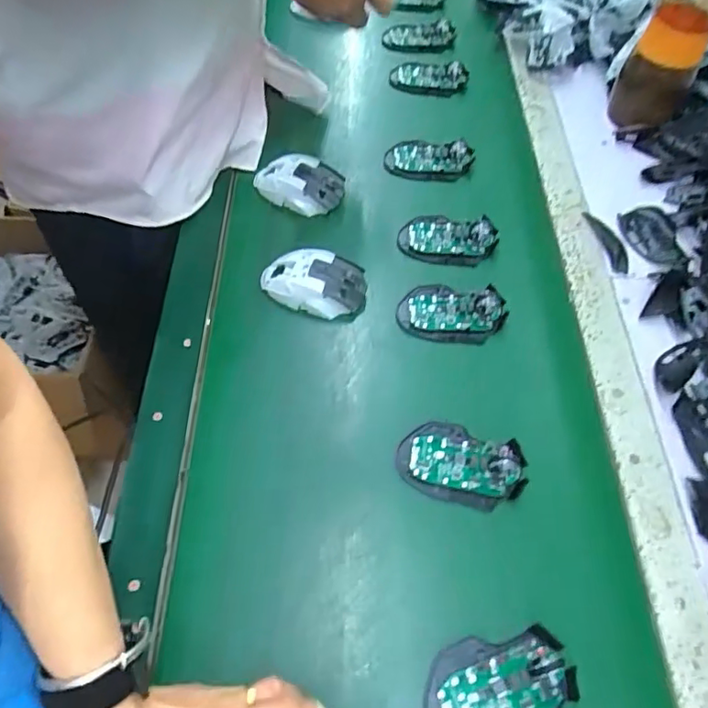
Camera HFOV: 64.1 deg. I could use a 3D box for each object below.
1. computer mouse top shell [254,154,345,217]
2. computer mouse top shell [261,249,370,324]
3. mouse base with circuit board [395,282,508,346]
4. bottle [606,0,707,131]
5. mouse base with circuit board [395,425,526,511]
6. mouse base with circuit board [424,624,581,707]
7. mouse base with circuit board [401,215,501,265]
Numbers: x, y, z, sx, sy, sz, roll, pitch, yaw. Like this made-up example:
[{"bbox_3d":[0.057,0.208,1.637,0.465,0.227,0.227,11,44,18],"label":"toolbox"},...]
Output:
[{"bbox_3d":[-0.069,-0.213,0.704,0.115,0.032,0.069,24,60,12],"label":"computer mouse top shell"},{"bbox_3d":[-0.044,-0.080,0.619,0.118,0.035,0.065,13,58,6],"label":"computer mouse top shell"},{"bbox_3d":[0.105,-0.045,0.611,0.111,0.020,0.066,15,58,2],"label":"mouse base with circuit board"},{"bbox_3d":[0.402,-0.394,0.716,0.086,0.243,0.068,28,59,10],"label":"bottle"},{"bbox_3d":[0.099,0.100,0.518,0.112,0.017,0.070,19,58,4],"label":"mouse base with circuit board"},{"bbox_3d":[0.111,0.251,0.423,0.113,0.023,0.070,-5,60,-10],"label":"mouse base with circuit board"},{"bbox_3d":[0.110,-0.137,0.671,0.110,0.023,0.062,16,58,2],"label":"mouse base with circuit board"}]

